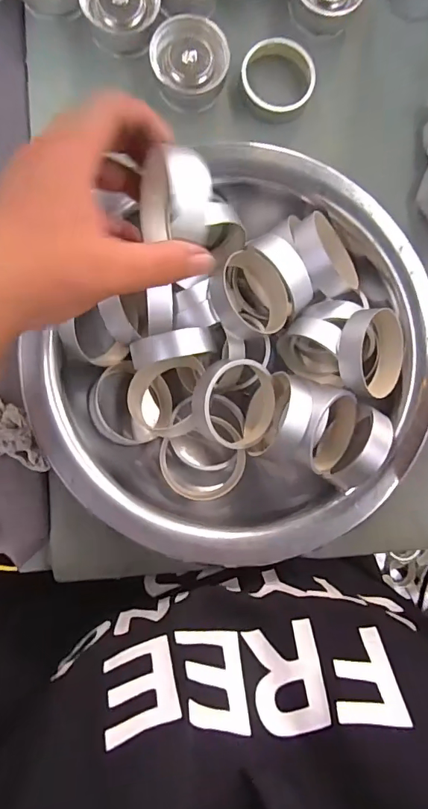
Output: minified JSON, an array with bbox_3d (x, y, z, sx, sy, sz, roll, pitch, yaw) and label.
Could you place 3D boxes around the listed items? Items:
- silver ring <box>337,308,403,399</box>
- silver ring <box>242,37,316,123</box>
[{"bbox_3d":[0.120,-0.038,0.341,0.066,0.021,0.066,-7,101,-39],"label":"silver ring"},{"bbox_3d":[0.057,-0.290,0.403,0.063,0.022,0.056,23,88,-6],"label":"silver ring"}]

